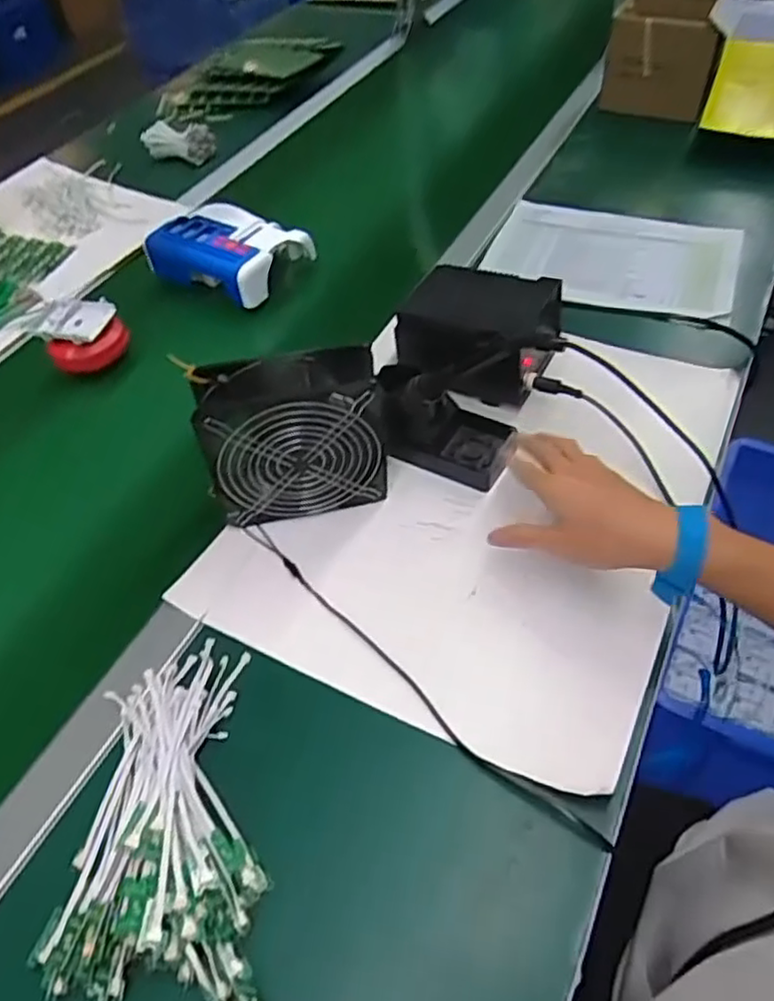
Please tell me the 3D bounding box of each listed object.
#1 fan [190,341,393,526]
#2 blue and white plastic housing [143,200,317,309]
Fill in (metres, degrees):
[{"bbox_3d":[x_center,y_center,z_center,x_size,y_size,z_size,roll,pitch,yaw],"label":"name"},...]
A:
[{"bbox_3d":[-0.079,-0.051,0.599,0.150,0.151,0.063,-11,50,-4],"label":"fan"},{"bbox_3d":[-0.209,-0.329,0.900,0.181,0.060,0.128,24,57,23],"label":"blue and white plastic housing"}]

